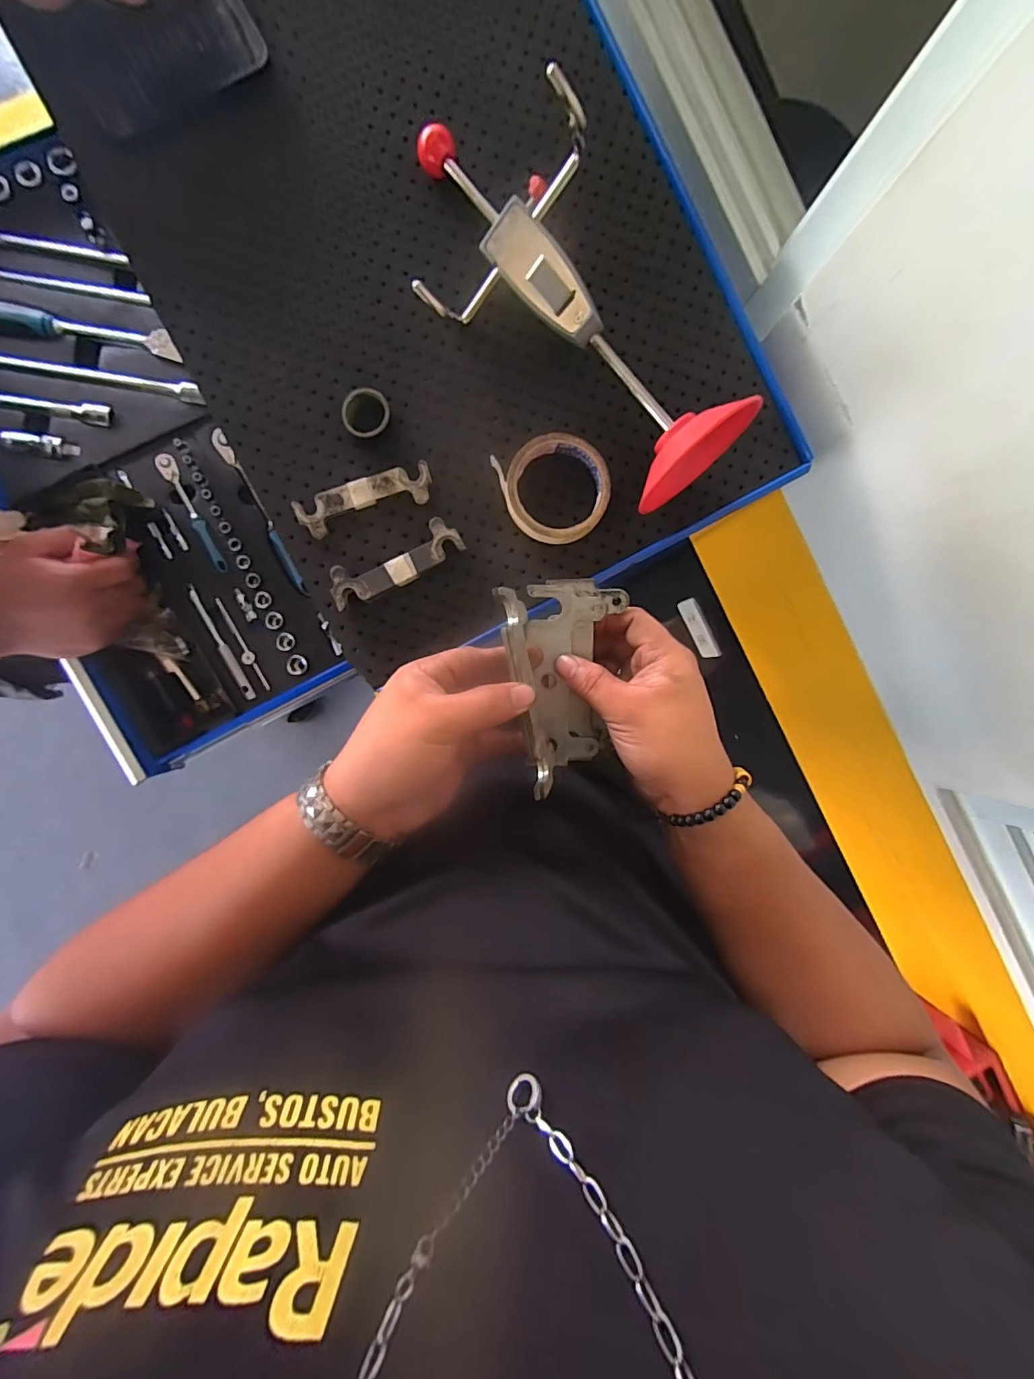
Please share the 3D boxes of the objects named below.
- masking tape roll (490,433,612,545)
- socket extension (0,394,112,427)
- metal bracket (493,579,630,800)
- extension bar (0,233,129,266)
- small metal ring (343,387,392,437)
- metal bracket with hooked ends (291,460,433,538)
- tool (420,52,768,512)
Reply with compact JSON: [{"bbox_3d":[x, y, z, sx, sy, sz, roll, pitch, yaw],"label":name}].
[{"bbox_3d":[0.036,-0.180,0.446,0.092,0.023,0.097,0,92,-4],"label":"masking tape roll"},{"bbox_3d":[-0.473,-0.284,0.501,0.121,0.015,0.019,6,92,-4],"label":"socket extension"},{"bbox_3d":[0.021,-0.001,0.314,0.083,0.062,0.127,-2,106,-4],"label":"metal bracket"},{"bbox_3d":[-0.452,-0.439,0.495,0.118,0.008,0.014,4,92,-4],"label":"extension bar"},{"bbox_3d":[-0.130,-0.238,0.433,0.038,0.022,0.042,-1,92,-4],"label":"small metal ring"},{"bbox_3d":[-0.134,-0.168,0.440,0.120,0.010,0.037,-21,94,-3],"label":"metal bracket with hooked ends"},{"bbox_3d":[0.041,-0.326,0.405,0.150,0.118,0.369,-39,94,-2],"label":"tool"}]

